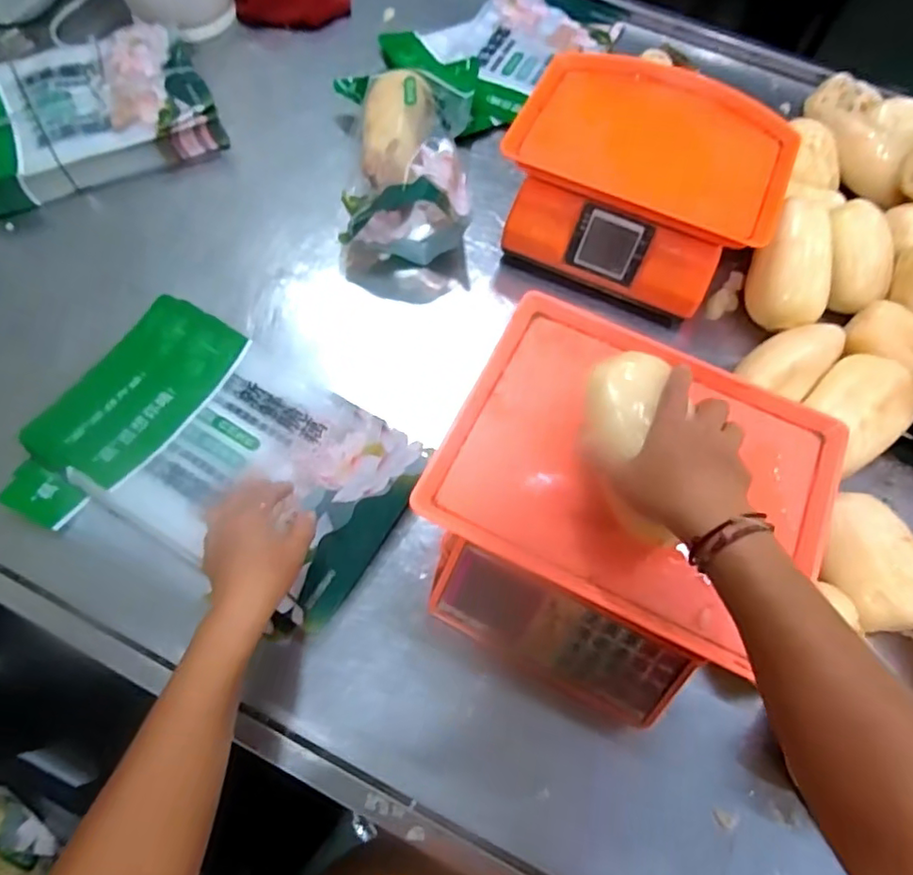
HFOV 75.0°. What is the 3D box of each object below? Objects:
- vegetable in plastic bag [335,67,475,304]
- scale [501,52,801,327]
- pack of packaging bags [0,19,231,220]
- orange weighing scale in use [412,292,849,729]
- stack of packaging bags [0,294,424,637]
[{"bbox_3d":[-0.066,-0.317,0.711,0.162,0.093,0.290,1,65,-3],"label":"vegetable in plastic bag"},{"bbox_3d":[0.212,-0.296,0.697,0.286,0.130,0.259,24,66,8],"label":"scale"},{"bbox_3d":[-0.472,-0.408,0.750,0.307,0.068,0.231,-23,68,-13],"label":"pack of packaging bags"},{"bbox_3d":[0.135,0.066,0.527,0.298,0.119,0.288,25,66,9],"label":"orange weighing scale in use"},{"bbox_3d":[-0.226,0.027,0.565,0.333,0.025,0.239,30,67,11],"label":"stack of packaging bags"}]

